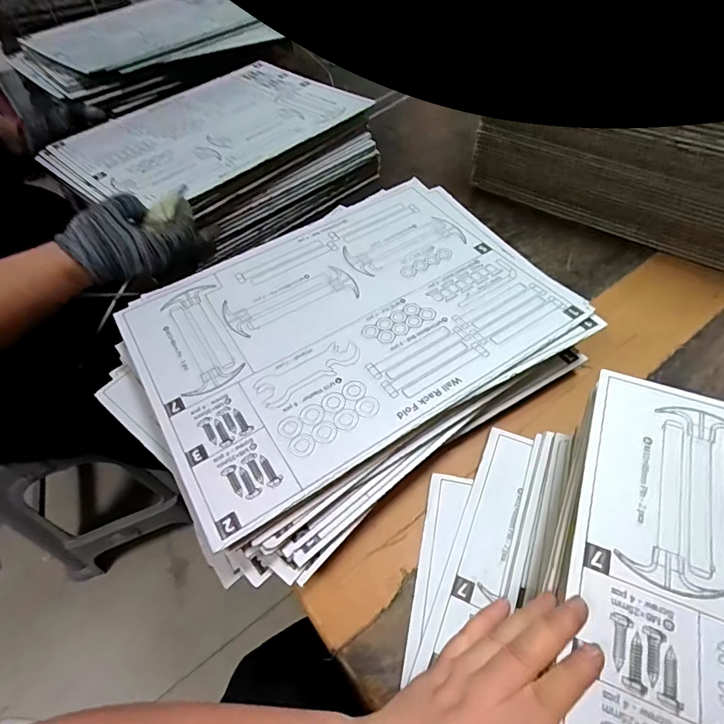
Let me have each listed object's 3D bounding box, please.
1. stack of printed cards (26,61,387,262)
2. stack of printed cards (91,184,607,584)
[{"bbox_3d":[-0.217,-0.313,0.659,0.321,0.097,0.383,36,63,25],"label":"stack of printed cards"},{"bbox_3d":[-0.023,-0.026,0.446,0.419,0.069,0.326,-33,59,-20],"label":"stack of printed cards"}]

